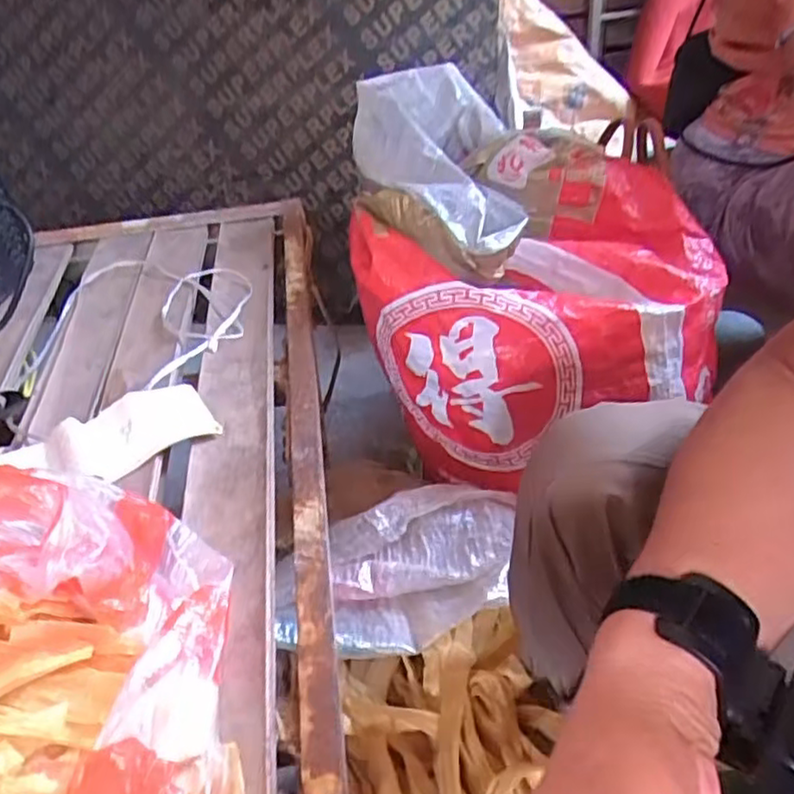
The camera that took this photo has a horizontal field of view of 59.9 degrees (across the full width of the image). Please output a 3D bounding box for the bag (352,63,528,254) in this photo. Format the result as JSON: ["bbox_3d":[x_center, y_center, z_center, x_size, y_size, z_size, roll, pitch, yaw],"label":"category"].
[{"bbox_3d":[0.036,-0.238,0.666,0.147,0.086,0.277,-3,38,2],"label":"bag"}]

